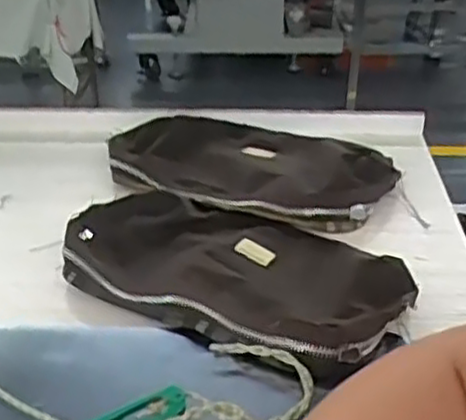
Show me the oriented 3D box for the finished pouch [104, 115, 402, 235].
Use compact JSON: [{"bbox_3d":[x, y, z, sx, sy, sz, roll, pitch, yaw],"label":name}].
[{"bbox_3d":[0.016,-0.046,0.672,0.253,0.018,0.148,13,35,19],"label":"finished pouch"}]

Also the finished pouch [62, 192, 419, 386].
[{"bbox_3d":[0.002,0.032,0.532,0.250,0.028,0.156,17,36,25],"label":"finished pouch"}]

